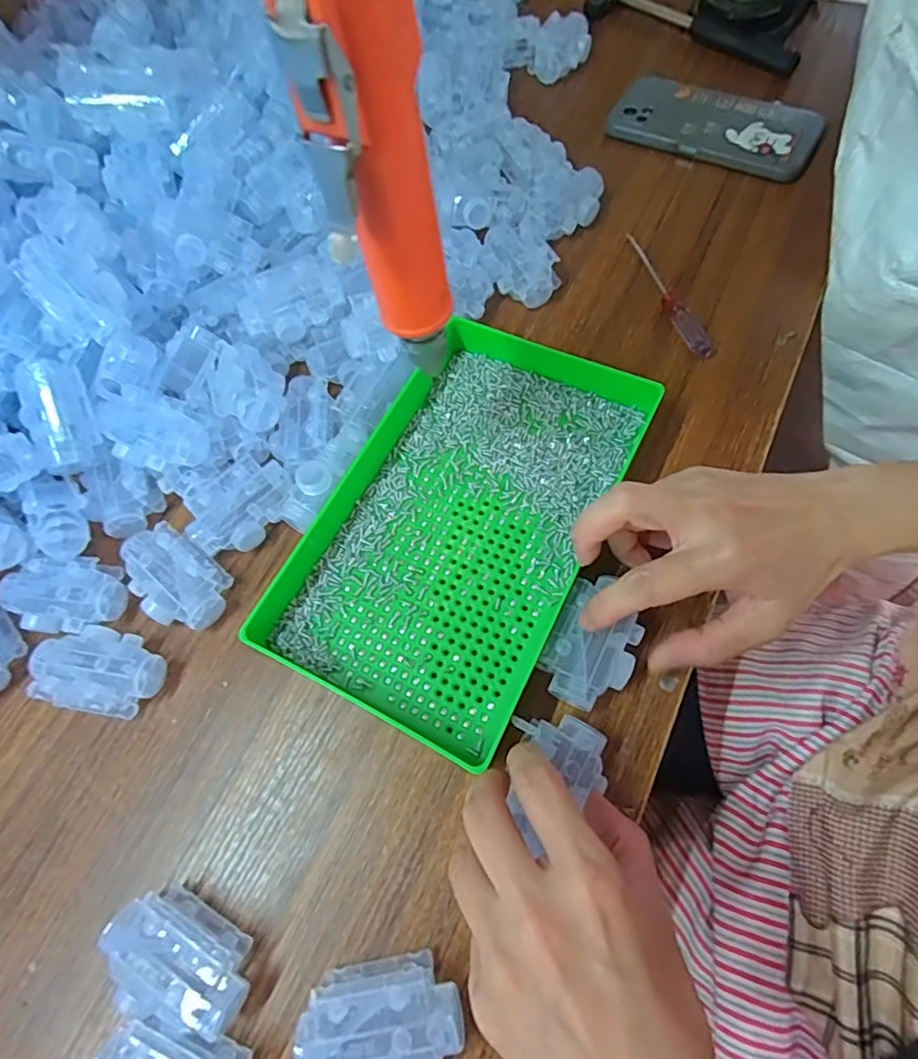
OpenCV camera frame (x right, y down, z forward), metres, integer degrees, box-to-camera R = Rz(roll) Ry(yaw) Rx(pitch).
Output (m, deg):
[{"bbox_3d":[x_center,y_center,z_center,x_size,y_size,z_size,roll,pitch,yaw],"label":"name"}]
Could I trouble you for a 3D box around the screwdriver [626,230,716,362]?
[{"bbox_3d":[0.149,-0.175,0.424,0.013,0.013,0.126,-19,66,-4],"label":"screwdriver"}]

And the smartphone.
[{"bbox_3d":[0.211,-0.337,0.484,0.161,0.009,0.072,27,78,16],"label":"smartphone"}]

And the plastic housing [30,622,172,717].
[{"bbox_3d":[-0.206,0.079,0.332,0.070,0.024,0.044,11,67,10],"label":"plastic housing"}]

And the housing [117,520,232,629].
[{"bbox_3d":[-0.174,0.028,0.352,0.072,0.025,0.045,33,73,18],"label":"housing"}]

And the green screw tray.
[{"bbox_3d":[0.000,-0.010,0.344,0.153,0.027,0.239,26,71,9],"label":"green screw tray"}]

